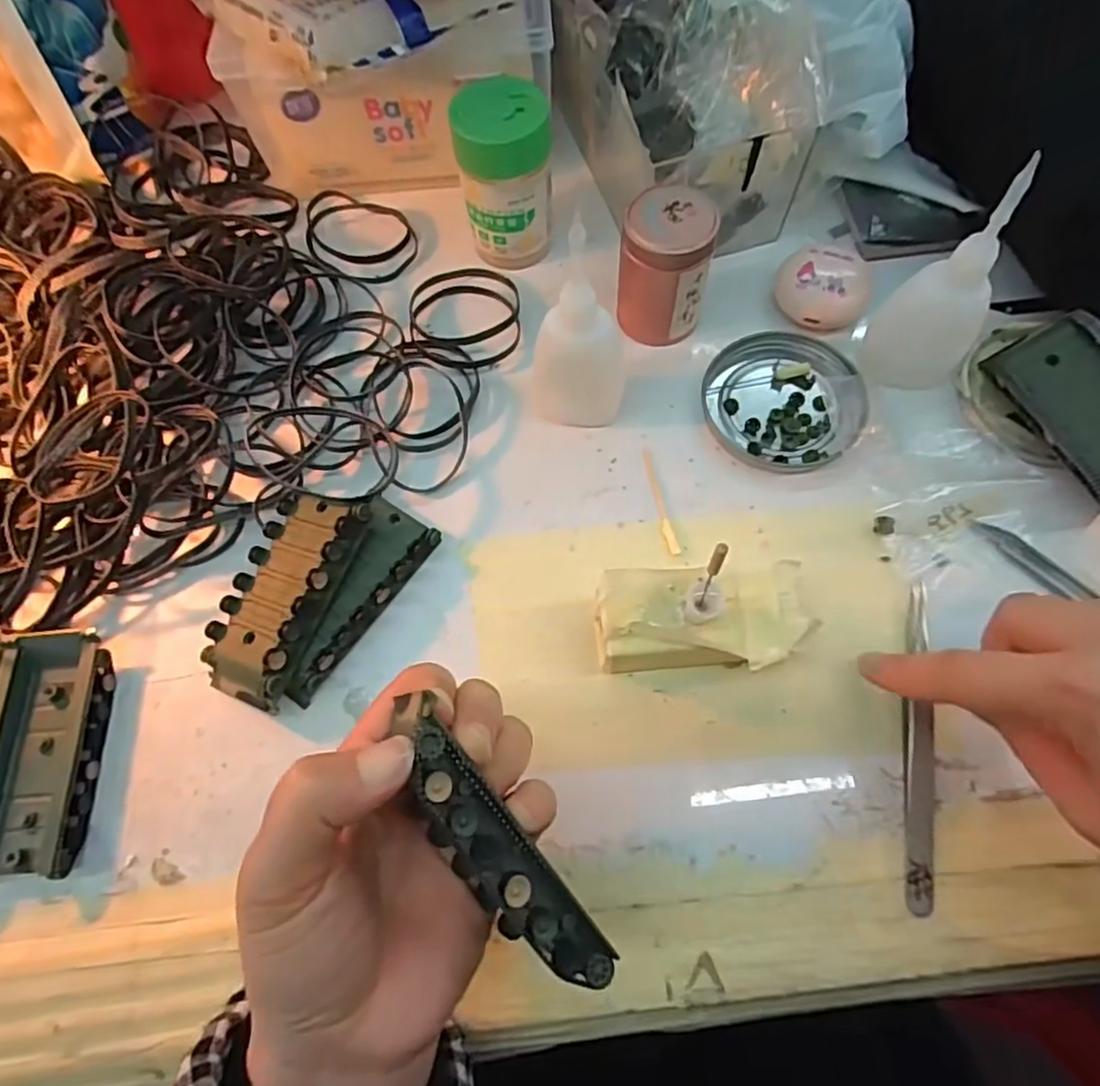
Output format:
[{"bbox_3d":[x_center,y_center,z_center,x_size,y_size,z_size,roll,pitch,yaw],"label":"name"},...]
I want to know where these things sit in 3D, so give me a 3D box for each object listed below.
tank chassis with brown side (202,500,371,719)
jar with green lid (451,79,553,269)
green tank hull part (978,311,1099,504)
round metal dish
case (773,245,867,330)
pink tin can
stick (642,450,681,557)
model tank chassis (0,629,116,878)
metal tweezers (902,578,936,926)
[{"bbox_3d":[-0.119,0.023,0.296,0.044,0.020,0.094,15,71,23],"label":"tank chassis with brown side"},{"bbox_3d":[-0.023,-0.192,0.350,0.047,0.075,0.044,-1,69,2],"label":"jar with green lid"},{"bbox_3d":[0.244,-0.064,0.297,0.044,0.012,0.093,-33,56,28],"label":"green tank hull part"},{"bbox_3d":[0.119,-0.074,0.336,0.075,0.010,0.080,-1,69,2],"label":"round metal dish"},{"bbox_3d":[0.143,-0.134,0.350,0.046,0.022,0.041,25,72,11],"label":"case"},{"bbox_3d":[0.057,-0.138,0.334,0.043,0.064,0.040,-1,69,2],"label":"pink tin can"},{"bbox_3d":[0.053,-0.021,0.319,0.005,0.004,0.058,-11,69,-2],"label":"stick"},{"bbox_3d":[-0.217,0.087,0.281,0.041,0.016,0.097,-5,68,0],"label":"model tank chassis"},{"bbox_3d":[0.150,0.078,0.268,0.013,0.010,0.130,8,69,5],"label":"metal tweezers"}]

